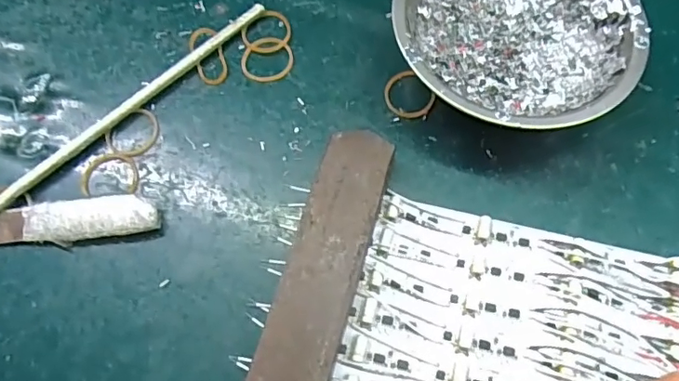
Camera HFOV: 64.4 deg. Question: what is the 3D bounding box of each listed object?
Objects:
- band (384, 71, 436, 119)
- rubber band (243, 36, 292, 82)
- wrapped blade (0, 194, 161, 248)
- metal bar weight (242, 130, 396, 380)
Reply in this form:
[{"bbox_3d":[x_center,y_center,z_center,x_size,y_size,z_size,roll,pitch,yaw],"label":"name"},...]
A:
[{"bbox_3d":[0.038,-0.053,0.301,0.025,0.004,0.028,-35,70,-12],"label":"band"},{"bbox_3d":[-0.042,-0.076,0.312,0.029,0.004,0.030,-1,67,2],"label":"rubber band"},{"bbox_3d":[-0.137,0.016,0.274,0.091,0.009,0.021,-7,67,-1],"label":"wrapped blade"},{"bbox_3d":[-0.016,0.063,0.247,0.037,0.017,0.196,14,68,8],"label":"metal bar weight"}]

